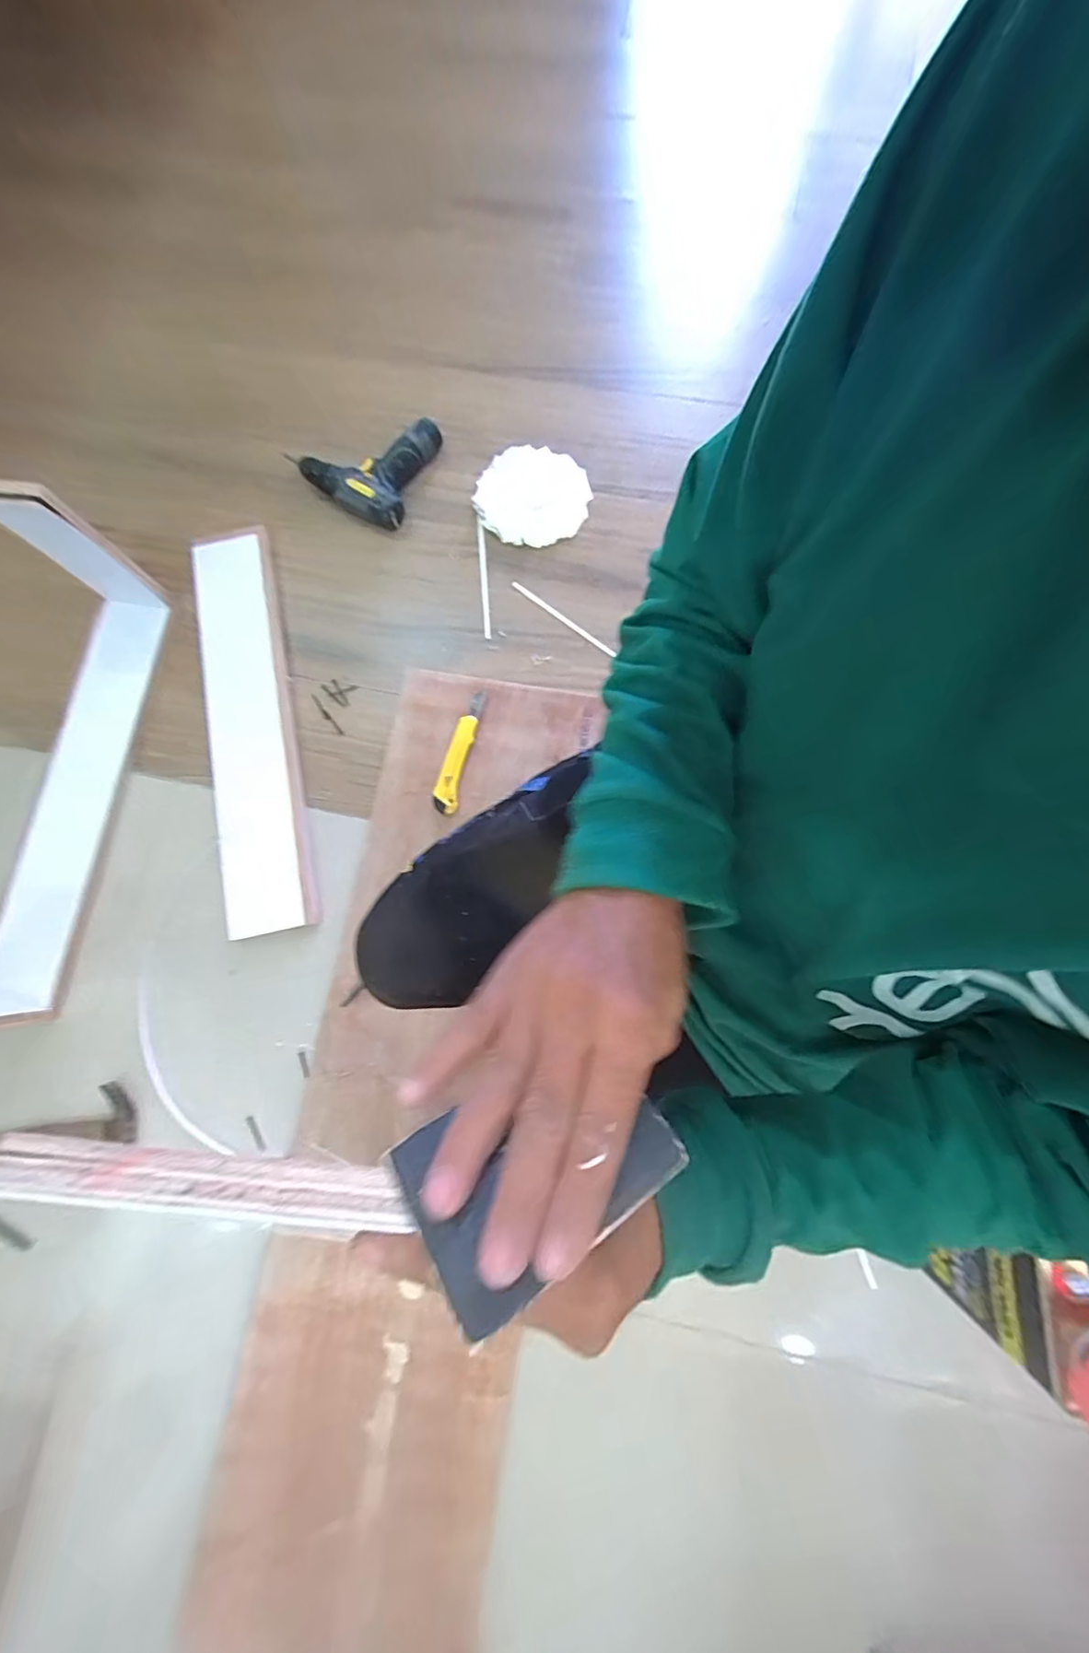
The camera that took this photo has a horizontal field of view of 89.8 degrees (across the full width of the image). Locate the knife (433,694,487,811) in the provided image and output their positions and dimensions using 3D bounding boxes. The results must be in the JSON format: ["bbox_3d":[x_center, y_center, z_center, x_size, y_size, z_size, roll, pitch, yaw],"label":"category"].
[{"bbox_3d":[-0.121,-0.108,0.775,0.034,0.017,0.181,13,80,4],"label":"knife"}]

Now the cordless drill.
[{"bbox_3d":[-0.259,-0.538,0.849,0.225,0.051,0.144,-20,79,-2],"label":"cordless drill"}]

